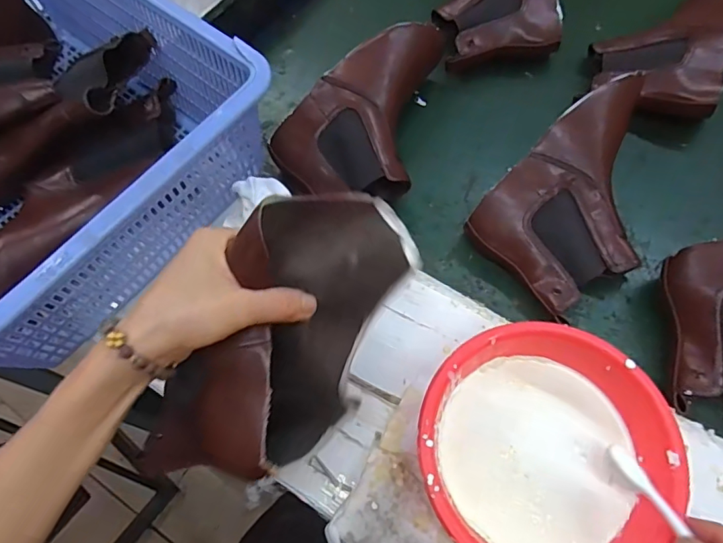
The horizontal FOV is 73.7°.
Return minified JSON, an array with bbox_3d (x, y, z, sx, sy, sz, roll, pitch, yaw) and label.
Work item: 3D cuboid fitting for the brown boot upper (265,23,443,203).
[{"bbox_3d":[-0.003,-0.209,0.596,0.163,0.071,0.300,13,67,9],"label":"brown boot upper"}]

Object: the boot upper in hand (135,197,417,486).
[{"bbox_3d":[-0.058,0.053,0.349,0.115,0.088,0.253,29,79,15],"label":"boot upper in hand"}]

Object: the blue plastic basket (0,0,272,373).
[{"bbox_3d":[-0.359,-0.149,0.512,0.459,0.149,0.359,37,73,18],"label":"blue plastic basket"}]

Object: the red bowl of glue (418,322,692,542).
[{"bbox_3d":[0.144,0.146,0.395,0.187,0.075,0.184,-1,66,3],"label":"red bowl of glue"}]

